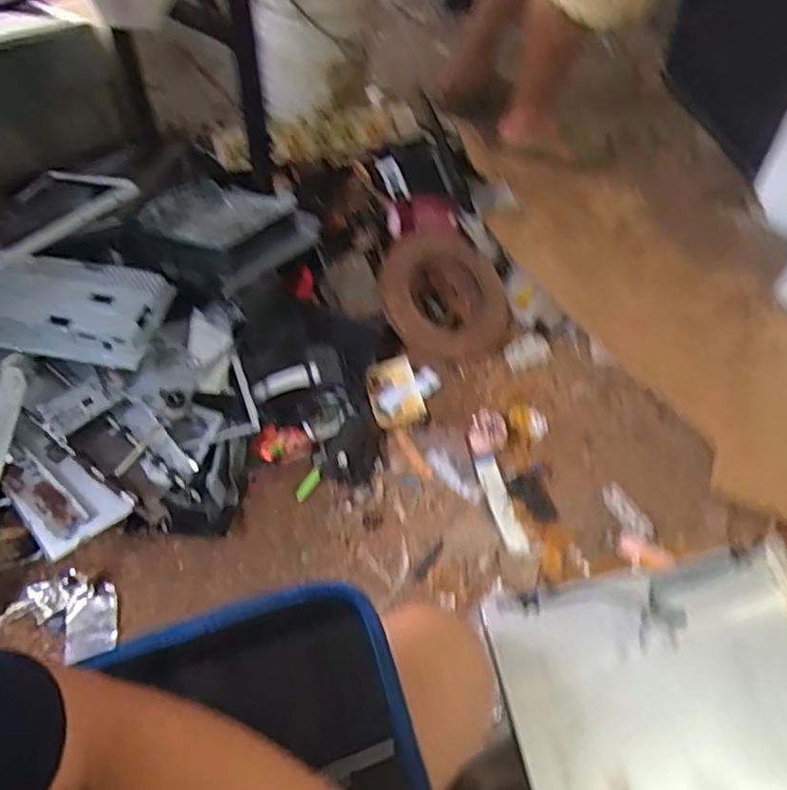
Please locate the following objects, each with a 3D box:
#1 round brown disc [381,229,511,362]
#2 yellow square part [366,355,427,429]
[{"bbox_3d":[0.089,-0.182,1.249,0.244,0.051,0.244,6,69,-17],"label":"round brown disc"},{"bbox_3d":[-0.001,-0.006,1.155,0.084,0.016,0.115,-18,74,-5],"label":"yellow square part"}]

